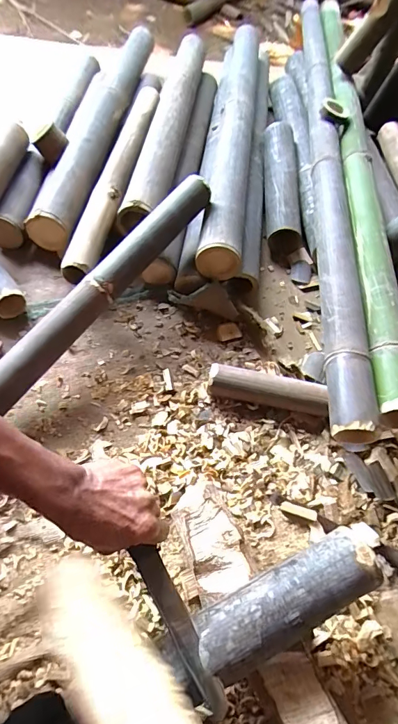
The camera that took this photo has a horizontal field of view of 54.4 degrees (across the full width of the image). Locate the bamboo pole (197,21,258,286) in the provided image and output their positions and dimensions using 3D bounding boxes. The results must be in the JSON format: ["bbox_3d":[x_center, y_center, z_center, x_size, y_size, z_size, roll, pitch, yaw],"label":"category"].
[{"bbox_3d":[0.083,-0.568,0.926,0.093,0.097,0.930,7,59,1],"label":"bamboo pole"}]

